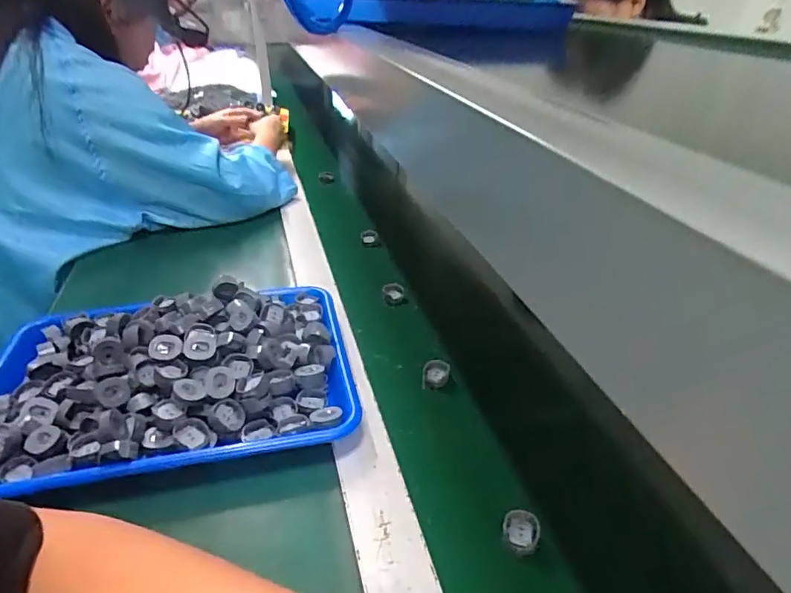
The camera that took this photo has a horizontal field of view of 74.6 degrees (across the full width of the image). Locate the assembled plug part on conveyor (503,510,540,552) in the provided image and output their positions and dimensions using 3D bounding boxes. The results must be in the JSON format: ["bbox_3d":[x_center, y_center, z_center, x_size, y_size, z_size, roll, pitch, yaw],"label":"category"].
[{"bbox_3d":[0.093,0.172,0.383,0.026,0.010,0.025,-2,31,-5],"label":"assembled plug part on conveyor"}]

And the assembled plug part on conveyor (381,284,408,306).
[{"bbox_3d":[-0.002,-0.003,0.674,0.029,0.021,0.025,-6,32,-11],"label":"assembled plug part on conveyor"}]

